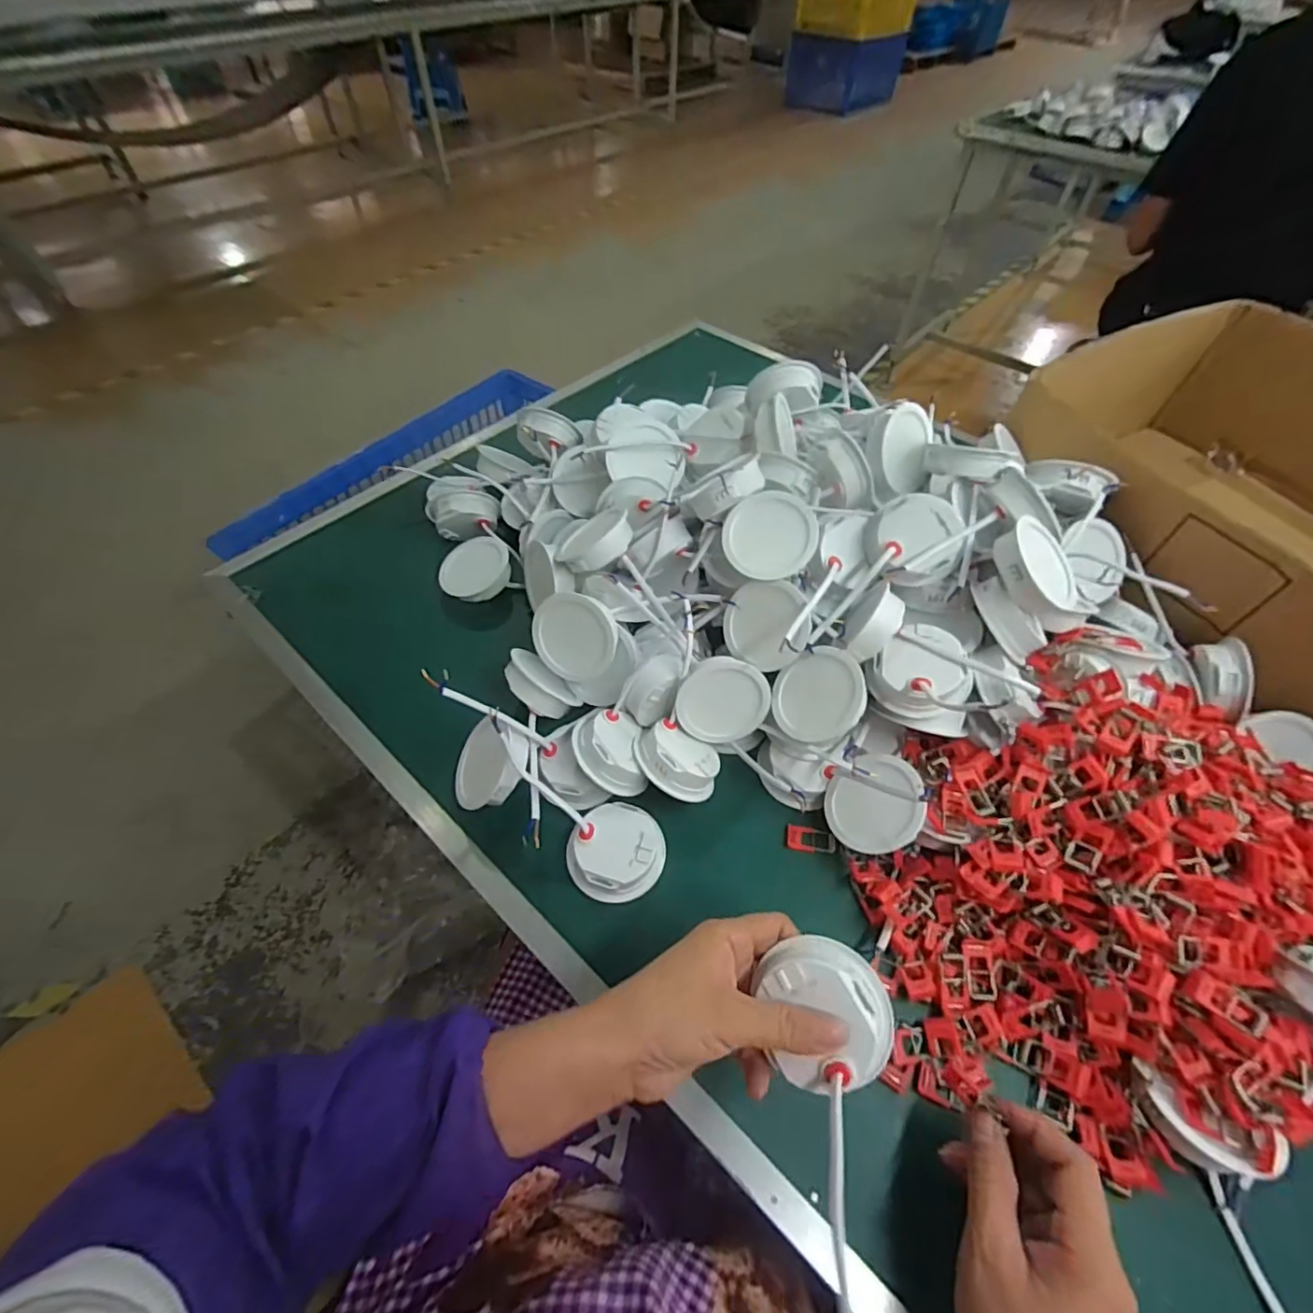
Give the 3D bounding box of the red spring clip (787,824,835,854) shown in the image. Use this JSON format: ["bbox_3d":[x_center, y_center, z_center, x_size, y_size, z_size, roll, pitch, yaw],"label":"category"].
[{"bbox_3d":[0.119,0.142,0.449,0.036,0.005,0.019,9,55,6],"label":"red spring clip"}]

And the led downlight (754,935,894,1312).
[{"bbox_3d":[0.077,0.218,0.262,0.063,0.030,0.171,9,47,6],"label":"led downlight"}]

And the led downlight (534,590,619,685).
[{"bbox_3d":[-0.064,-0.018,0.471,0.072,0.066,0.026,59,31,-9],"label":"led downlight"}]

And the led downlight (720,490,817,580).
[{"bbox_3d":[0.091,-0.095,0.472,0.071,0.026,0.069,13,90,13],"label":"led downlight"}]

